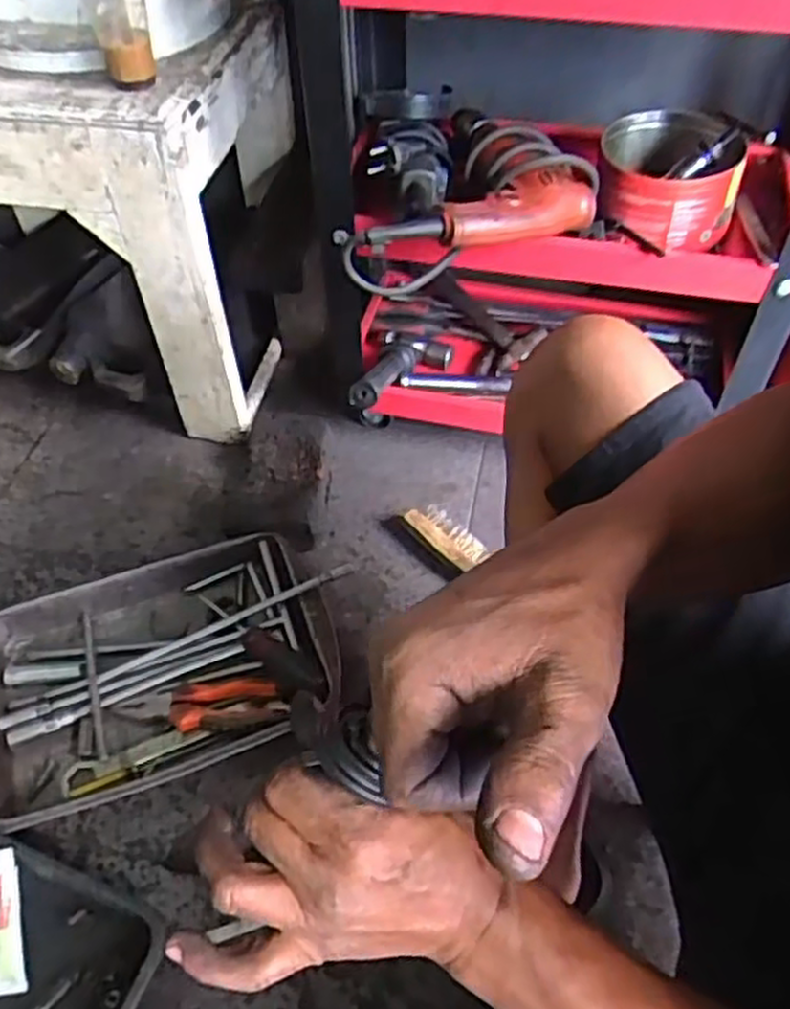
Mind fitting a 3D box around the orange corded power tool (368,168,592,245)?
[{"bbox_3d":[0.087,-0.262,0.705,0.238,0.044,0.050,-25,55,-18],"label":"orange corded power tool"}]

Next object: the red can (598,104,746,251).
[{"bbox_3d":[0.282,-0.338,0.795,0.135,0.081,0.141,8,51,8],"label":"red can"}]

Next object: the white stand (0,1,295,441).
[{"bbox_3d":[-0.408,-0.375,0.971,0.496,0.405,0.340,7,51,7],"label":"white stand"}]

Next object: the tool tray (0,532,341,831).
[{"bbox_3d":[-0.248,0.170,0.790,0.367,0.063,0.245,-16,52,-12],"label":"tool tray"}]

